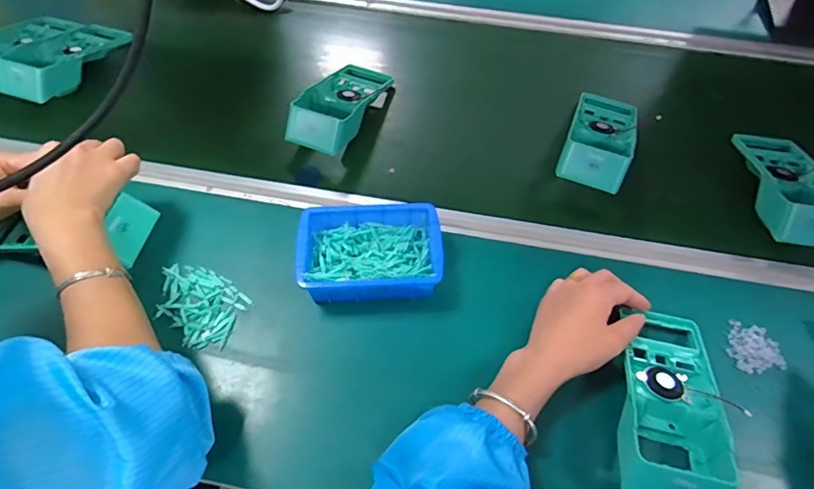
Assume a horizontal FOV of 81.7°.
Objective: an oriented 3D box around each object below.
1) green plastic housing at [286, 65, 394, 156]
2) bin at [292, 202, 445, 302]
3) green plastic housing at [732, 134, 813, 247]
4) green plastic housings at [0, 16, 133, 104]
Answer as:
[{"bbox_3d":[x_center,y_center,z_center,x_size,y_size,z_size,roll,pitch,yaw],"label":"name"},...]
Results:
[{"bbox_3d":[-0.094,-0.203,0.662,0.086,0.052,0.191,24,59,14],"label":"green plastic housing"},{"bbox_3d":[-0.039,0.011,0.512,0.152,0.055,0.108,3,57,0],"label":"bin"},{"bbox_3d":[0.476,-0.081,0.584,0.080,0.052,0.185,10,57,5],"label":"green plastic housing"},{"bbox_3d":[-0.550,-0.294,0.701,0.182,0.049,0.194,11,57,6],"label":"green plastic housings"}]

